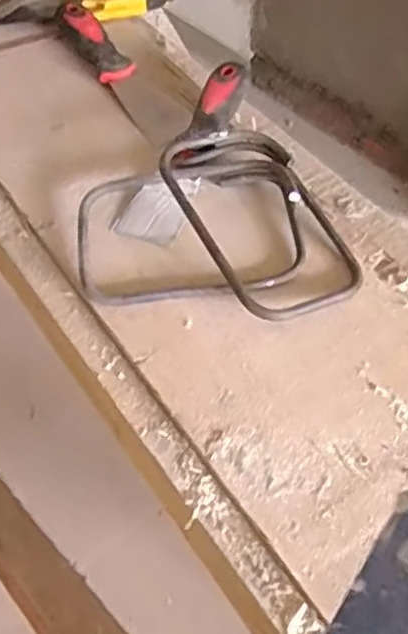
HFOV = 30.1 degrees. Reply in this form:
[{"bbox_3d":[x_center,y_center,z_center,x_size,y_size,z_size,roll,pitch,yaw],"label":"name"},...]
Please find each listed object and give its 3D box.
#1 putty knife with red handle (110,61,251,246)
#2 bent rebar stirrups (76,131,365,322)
[{"bbox_3d":[-0.003,-0.136,0.601,0.047,0.034,0.201,22,53,15],"label":"putty knife with red handle"},{"bbox_3d":[0.012,-0.076,0.548,0.202,0.040,0.170,6,50,3],"label":"bent rebar stirrups"}]

